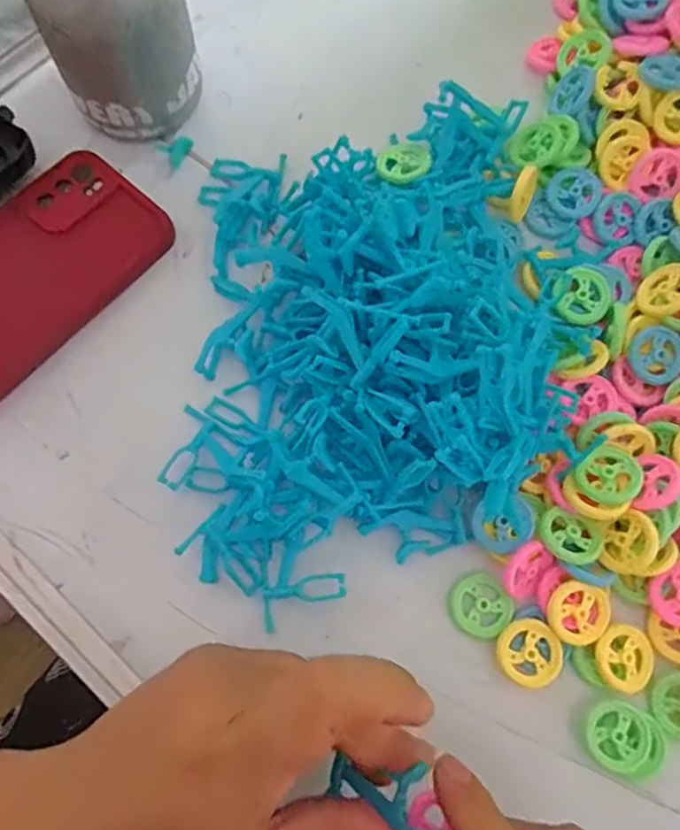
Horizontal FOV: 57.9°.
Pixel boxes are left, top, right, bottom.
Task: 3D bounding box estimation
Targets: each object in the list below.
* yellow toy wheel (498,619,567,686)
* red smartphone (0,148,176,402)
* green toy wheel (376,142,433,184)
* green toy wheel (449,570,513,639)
[{"bbox_3d":[0.088,0.110,0.285,0.029,0.005,0.028,0,76,-1],"label":"yellow toy wheel"},{"bbox_3d":[-0.169,-0.069,0.323,0.077,0.016,0.159,41,78,9],"label":"red smartphone"},{"bbox_3d":[0.035,-0.140,0.341,0.029,0.004,0.032,17,66,17],"label":"green toy wheel"},{"bbox_3d":[0.067,0.091,0.295,0.030,0.005,0.028,0,76,-1],"label":"green toy wheel"}]

